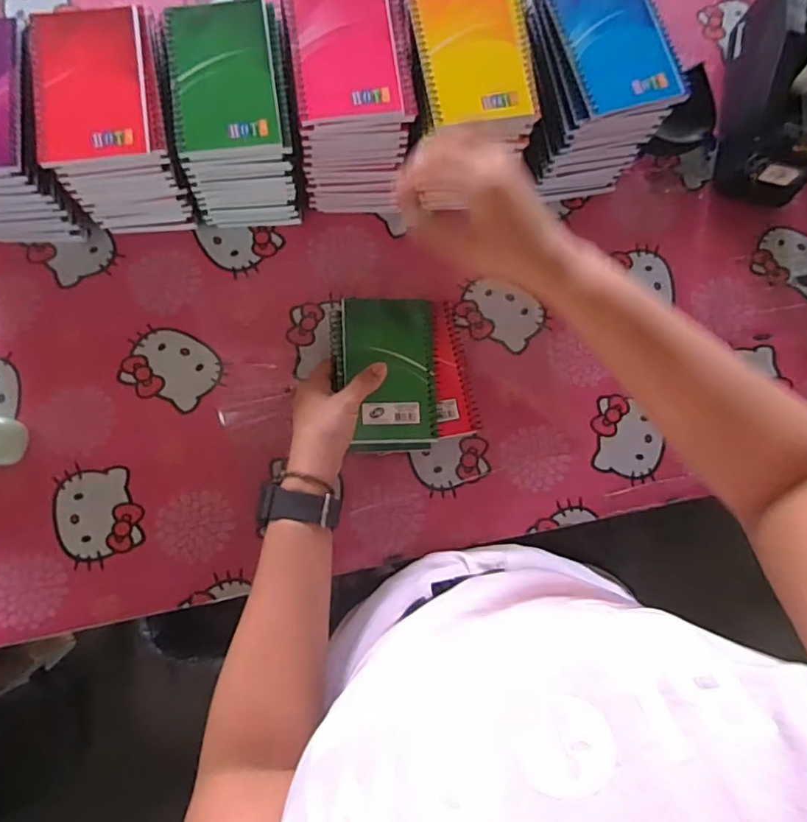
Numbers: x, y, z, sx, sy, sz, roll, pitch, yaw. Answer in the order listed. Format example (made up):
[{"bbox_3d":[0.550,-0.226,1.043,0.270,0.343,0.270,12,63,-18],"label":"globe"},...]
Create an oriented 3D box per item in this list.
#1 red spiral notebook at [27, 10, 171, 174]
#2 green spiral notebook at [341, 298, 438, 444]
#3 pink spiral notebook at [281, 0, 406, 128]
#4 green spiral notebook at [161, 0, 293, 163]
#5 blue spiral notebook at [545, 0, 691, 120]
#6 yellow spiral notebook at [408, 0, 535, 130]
[{"bbox_3d":[-0.241,-0.258,0.430,0.097,0.017,0.123,-8,82,-6],"label":"red spiral notebook"},{"bbox_3d":[-0.012,-0.037,0.484,0.080,0.010,0.131,-2,81,-5],"label":"green spiral notebook"},{"bbox_3d":[-0.049,-0.294,0.436,0.084,0.010,0.131,-7,82,-5],"label":"pink spiral notebook"},{"bbox_3d":[-0.145,-0.267,0.439,0.082,0.015,0.128,-9,82,-6],"label":"green spiral notebook"},{"bbox_3d":[0.177,-0.309,0.451,0.089,0.010,0.128,-18,83,-7],"label":"blue spiral notebook"},{"bbox_3d":[0.054,-0.293,0.441,0.083,0.008,0.134,-10,82,-6],"label":"yellow spiral notebook"}]

